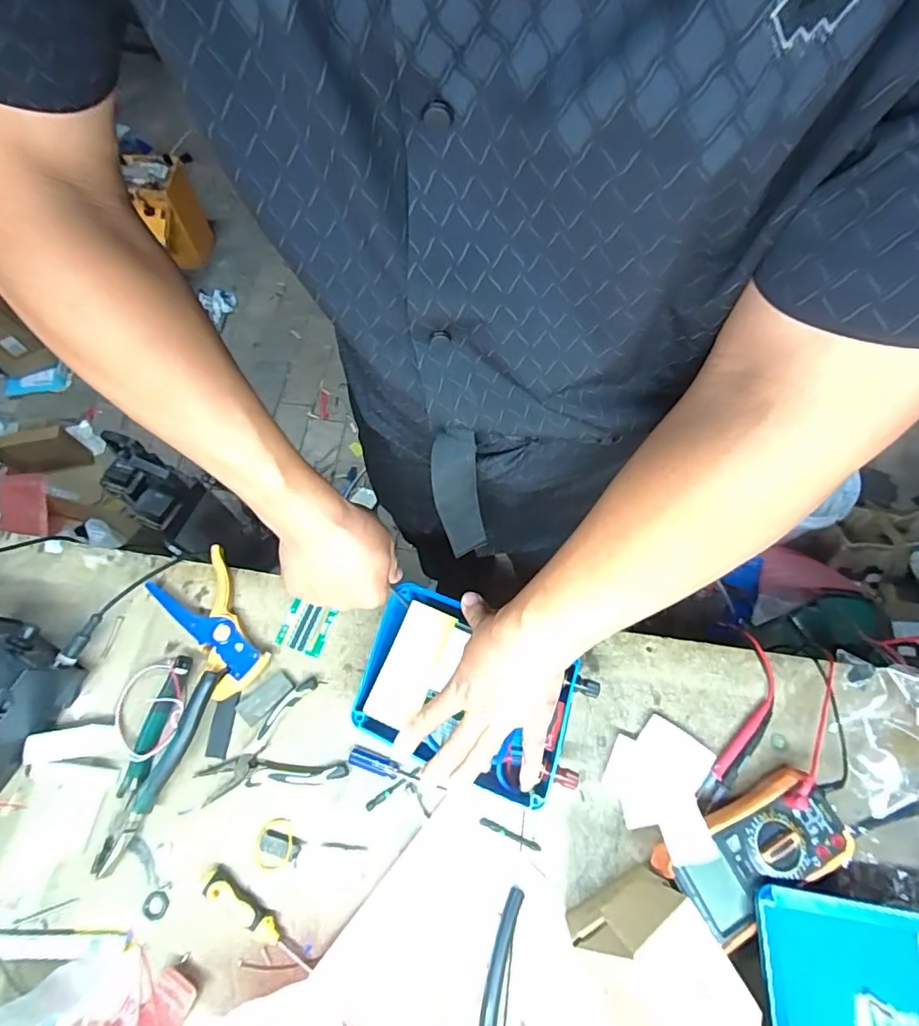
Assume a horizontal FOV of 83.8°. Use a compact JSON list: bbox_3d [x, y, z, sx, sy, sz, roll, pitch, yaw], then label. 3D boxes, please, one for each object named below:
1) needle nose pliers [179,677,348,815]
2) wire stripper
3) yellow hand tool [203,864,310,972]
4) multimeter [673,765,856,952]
[{"bbox_3d":[-0.204,0.252,0.530,0.145,0.014,0.098,-23,68,-11],"label":"needle nose pliers"},{"bbox_3d":[-0.278,0.125,0.580,0.083,0.021,0.161,-33,70,-15],"label":"wire stripper"},{"bbox_3d":[-0.188,0.376,0.474,0.125,0.021,0.019,32,69,13],"label":"yellow hand tool"},{"bbox_3d":[0.276,0.316,0.480,0.169,0.047,0.083,-25,68,-11],"label":"multimeter"}]

